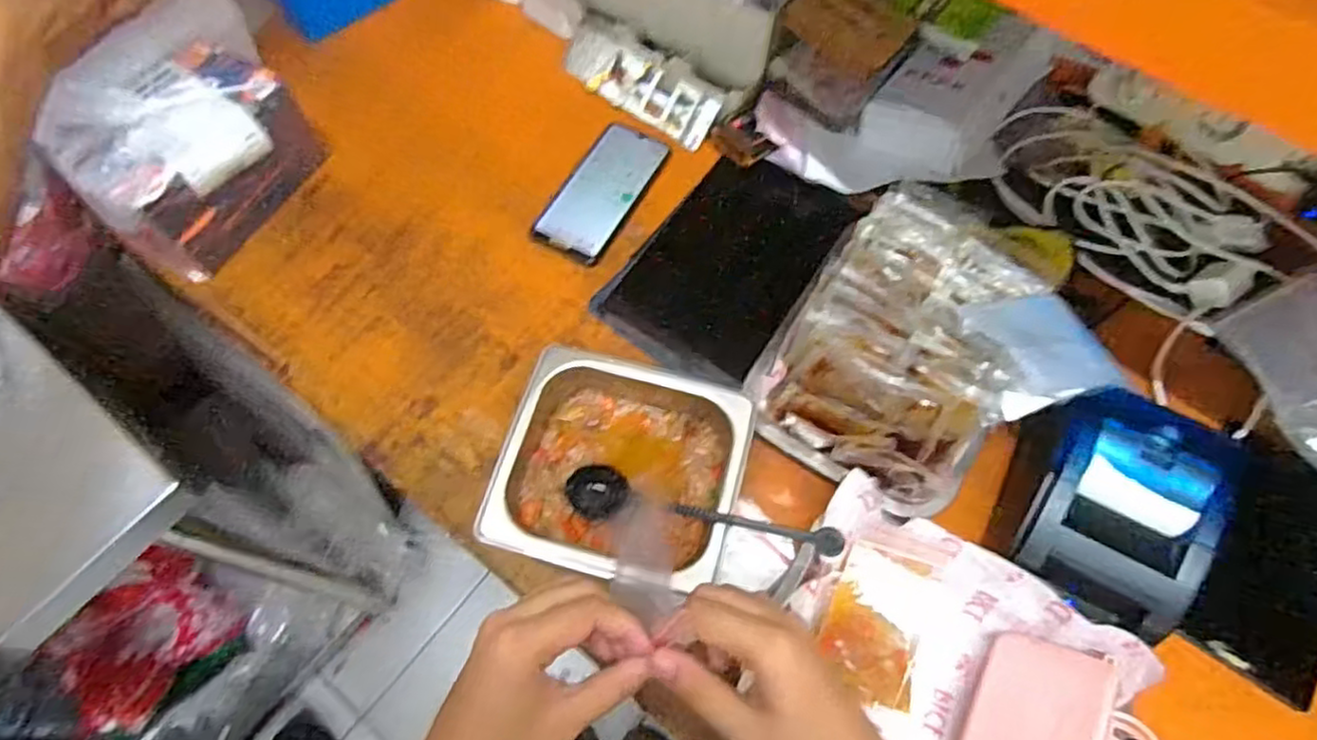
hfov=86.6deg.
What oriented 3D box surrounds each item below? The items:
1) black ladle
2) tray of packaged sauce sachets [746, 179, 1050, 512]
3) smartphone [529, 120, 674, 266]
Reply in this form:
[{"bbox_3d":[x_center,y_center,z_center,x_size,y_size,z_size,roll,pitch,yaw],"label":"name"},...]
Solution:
[{"bbox_3d":[0.027,0.102,0.509,0.194,0.055,0.039,11,65,3],"label":"black ladle"},{"bbox_3d":[0.211,-0.035,0.601,0.188,0.069,0.282,28,67,11],"label":"tray of packaged sauce sachets"},{"bbox_3d":[-0.056,-0.187,0.726,0.078,0.009,0.169,27,67,3],"label":"smartphone"}]

